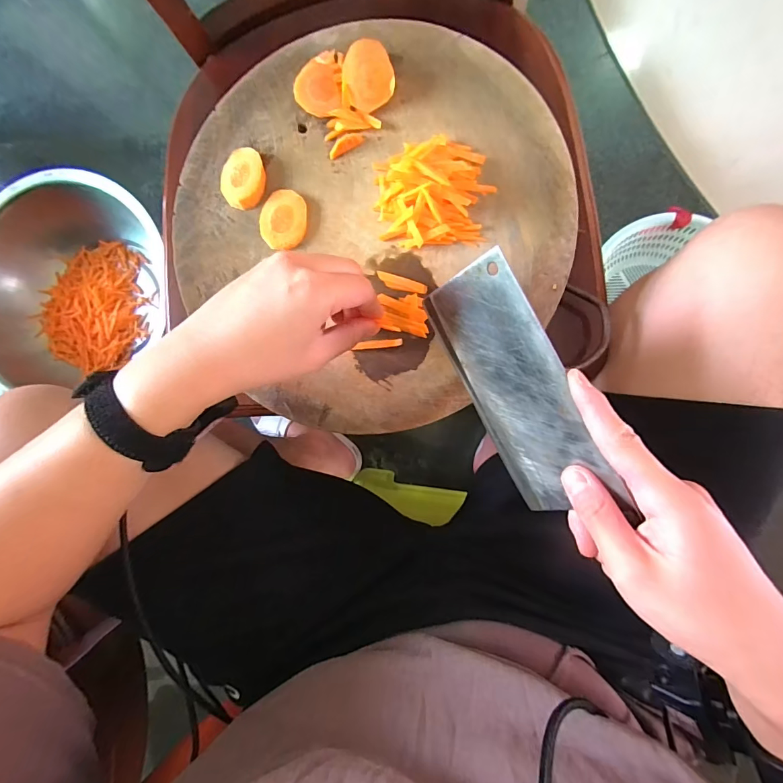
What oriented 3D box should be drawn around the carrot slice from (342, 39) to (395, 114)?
[{"bbox_3d":[-0.019,-0.255,0.320,0.039,0.004,0.042,4,125,5],"label":"carrot slice"}]

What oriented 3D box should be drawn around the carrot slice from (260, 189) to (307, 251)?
[{"bbox_3d":[-0.094,-0.150,0.344,0.040,0.007,0.049,5,90,8],"label":"carrot slice"}]

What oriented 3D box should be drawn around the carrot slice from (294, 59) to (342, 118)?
[{"bbox_3d":[-0.061,-0.254,0.332,0.039,0.004,0.037,0,110,1],"label":"carrot slice"}]

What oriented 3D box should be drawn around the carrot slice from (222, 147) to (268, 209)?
[{"bbox_3d":[-0.132,-0.187,0.348,0.039,0.009,0.049,6,91,8],"label":"carrot slice"}]

